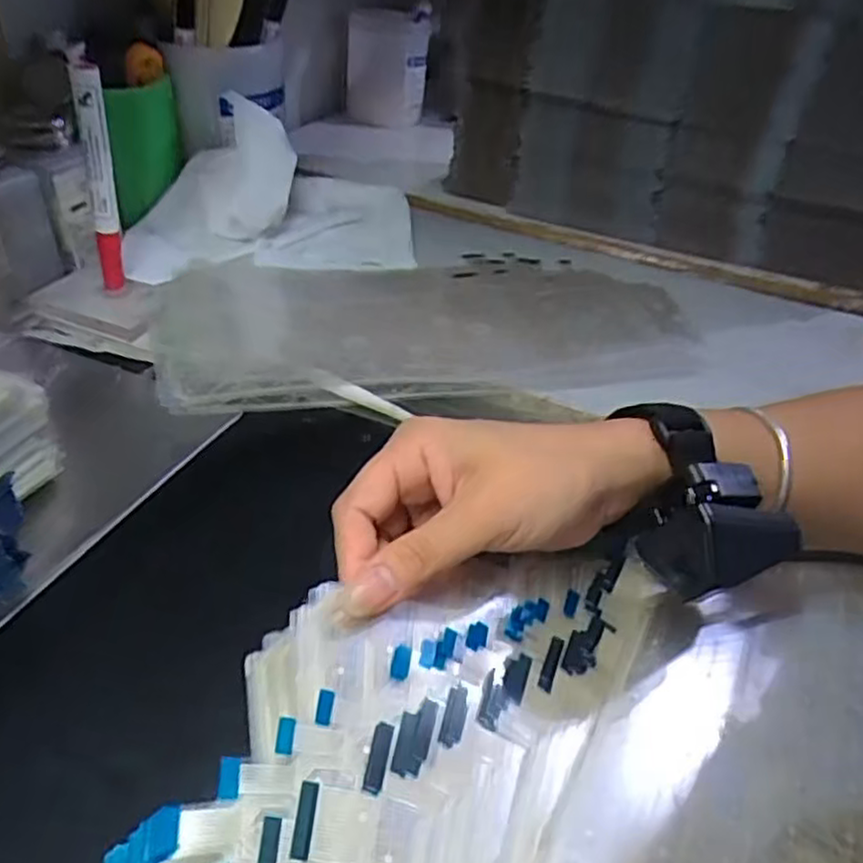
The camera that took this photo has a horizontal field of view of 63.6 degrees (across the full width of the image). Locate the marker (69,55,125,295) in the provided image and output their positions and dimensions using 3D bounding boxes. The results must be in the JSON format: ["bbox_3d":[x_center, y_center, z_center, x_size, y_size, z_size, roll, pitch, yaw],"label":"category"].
[{"bbox_3d":[-0.213,-0.157,0.450,0.019,0.150,0.015,-25,47,-33],"label":"marker"}]

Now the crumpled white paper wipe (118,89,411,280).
[{"bbox_3d":[-0.131,-0.203,0.572,0.241,0.092,0.144,-10,40,-19],"label":"crumpled white paper wipe"}]

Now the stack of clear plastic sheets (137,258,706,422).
[{"bbox_3d":[0.006,-0.080,0.506,0.380,0.017,0.205,-5,39,-13],"label":"stack of clear plastic sheets"}]

